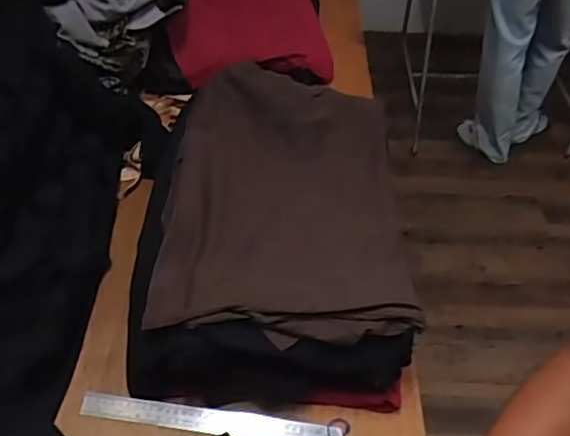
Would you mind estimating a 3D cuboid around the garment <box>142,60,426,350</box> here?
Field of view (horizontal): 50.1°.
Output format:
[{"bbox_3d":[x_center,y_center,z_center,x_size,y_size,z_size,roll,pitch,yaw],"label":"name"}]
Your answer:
[{"bbox_3d":[0.002,-0.029,0.882,0.325,0.110,0.486,2,45,0],"label":"garment"}]

